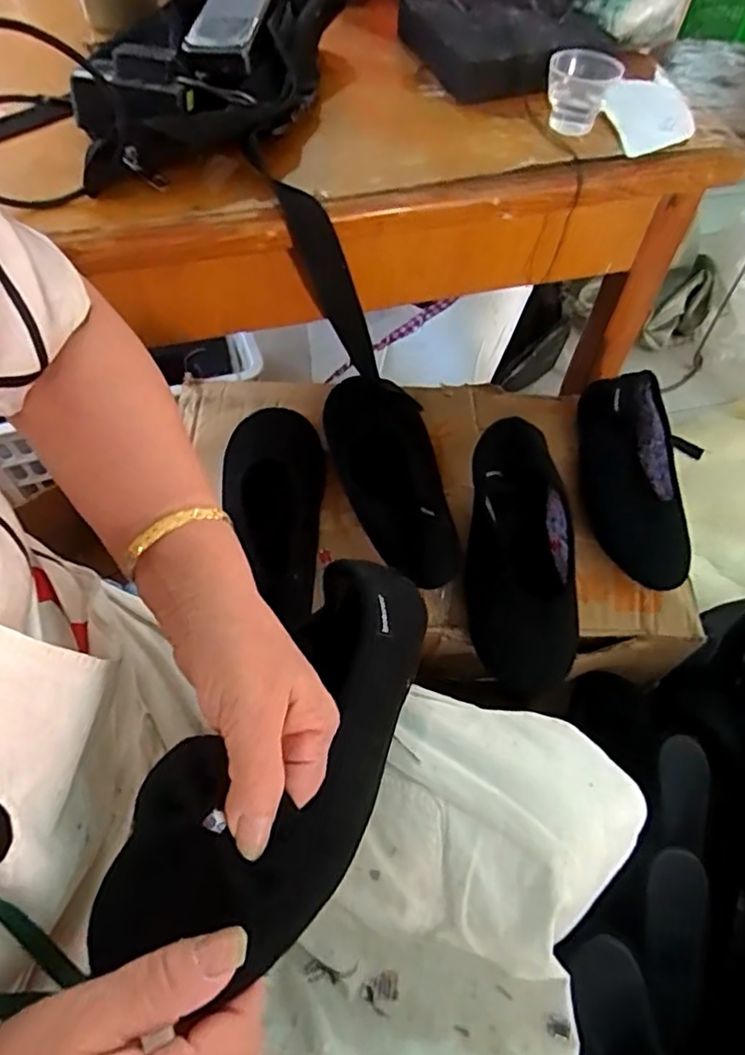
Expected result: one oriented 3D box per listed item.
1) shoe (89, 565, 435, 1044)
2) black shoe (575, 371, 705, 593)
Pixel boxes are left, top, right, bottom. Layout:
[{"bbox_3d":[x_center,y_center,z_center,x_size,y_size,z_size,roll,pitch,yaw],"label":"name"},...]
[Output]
[{"bbox_3d":[-0.030,0.101,0.319,0.081,0.057,0.220,24,47,12],"label":"shoe"},{"bbox_3d":[0.266,-0.050,0.635,0.092,0.068,0.230,7,59,2],"label":"black shoe"}]

